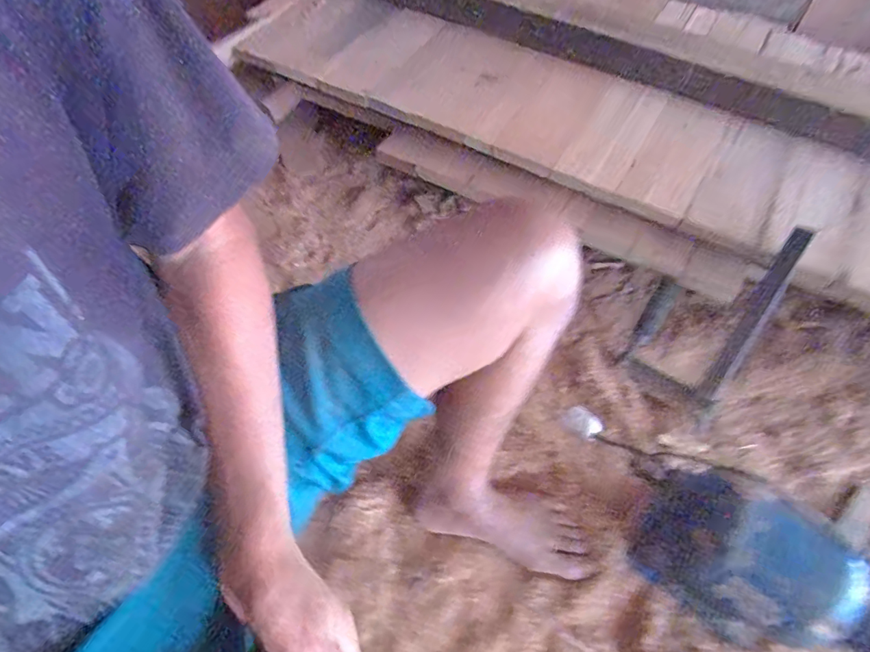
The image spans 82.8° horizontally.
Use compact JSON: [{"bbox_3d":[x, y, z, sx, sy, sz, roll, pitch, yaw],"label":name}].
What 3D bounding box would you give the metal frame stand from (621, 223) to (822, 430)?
[{"bbox_3d":[0.405,-0.009,0.741,0.165,0.224,0.223,32,62,22],"label":"metal frame stand"}]

